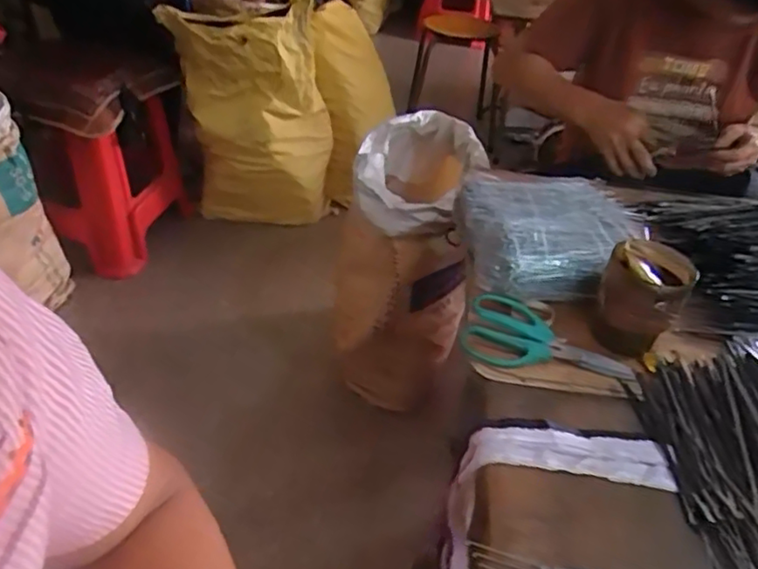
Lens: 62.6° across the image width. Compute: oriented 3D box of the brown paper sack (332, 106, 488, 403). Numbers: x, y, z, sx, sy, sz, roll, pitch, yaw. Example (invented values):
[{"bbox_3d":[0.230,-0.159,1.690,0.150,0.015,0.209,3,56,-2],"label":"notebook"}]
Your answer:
[{"bbox_3d":[0.053,-0.052,1.421,0.277,0.534,0.406,4,38,-2],"label":"brown paper sack"}]

